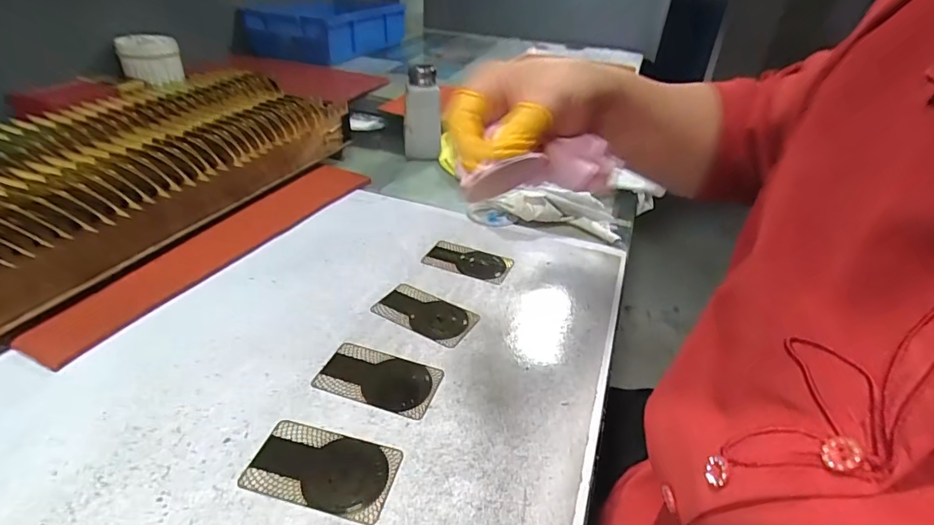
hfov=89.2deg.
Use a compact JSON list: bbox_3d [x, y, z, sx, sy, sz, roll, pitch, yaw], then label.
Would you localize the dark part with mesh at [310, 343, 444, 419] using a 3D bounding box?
[{"bbox_3d":[-0.065,0.084,0.349,0.086,0.004,0.048,12,35,12],"label":"dark part with mesh"}]

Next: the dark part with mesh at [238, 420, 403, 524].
[{"bbox_3d":[-0.086,0.123,0.287,0.085,0.004,0.048,10,34,9],"label":"dark part with mesh"}]

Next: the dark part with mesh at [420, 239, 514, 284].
[{"bbox_3d":[0.001,-0.002,0.482,0.087,0.004,0.050,15,35,17],"label":"dark part with mesh"}]

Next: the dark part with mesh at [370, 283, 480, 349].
[{"bbox_3d":[-0.037,0.045,0.414,0.088,0.008,0.050,21,34,25],"label":"dark part with mesh"}]

